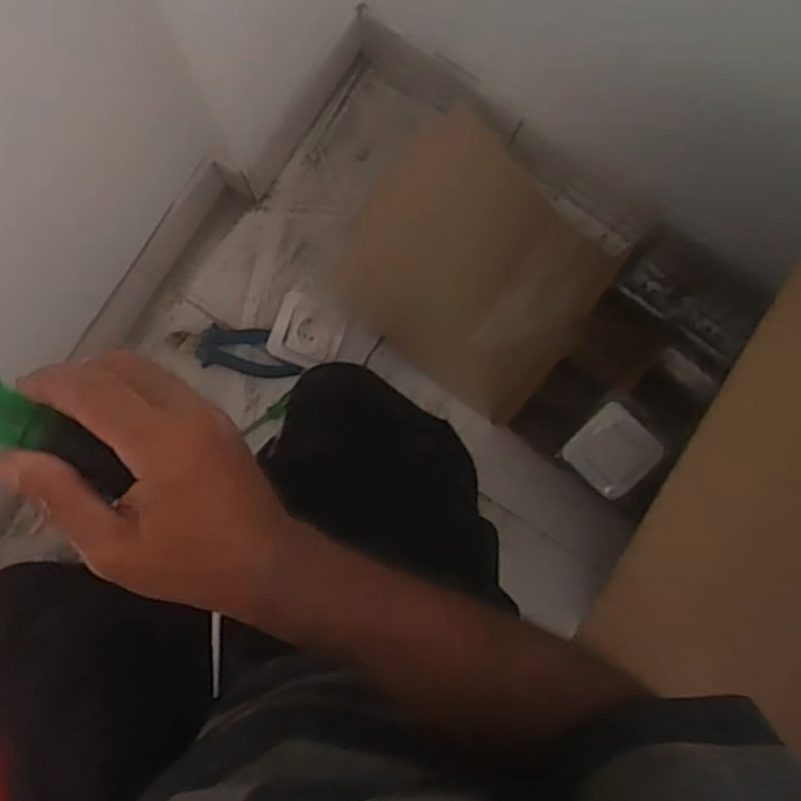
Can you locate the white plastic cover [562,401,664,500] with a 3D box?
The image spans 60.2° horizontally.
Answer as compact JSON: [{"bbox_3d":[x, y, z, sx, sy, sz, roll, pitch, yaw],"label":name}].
[{"bbox_3d":[0.223,0.054,0.727,0.079,0.014,0.081,45,103,12],"label":"white plastic cover"}]

